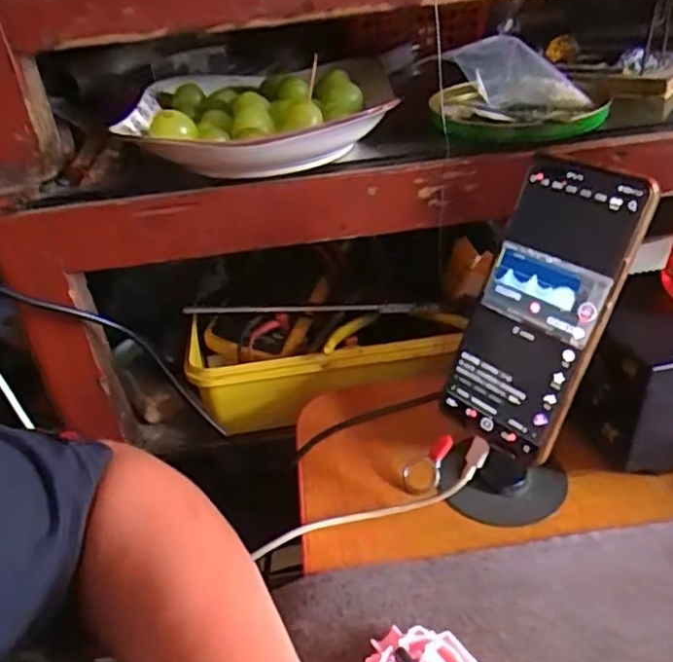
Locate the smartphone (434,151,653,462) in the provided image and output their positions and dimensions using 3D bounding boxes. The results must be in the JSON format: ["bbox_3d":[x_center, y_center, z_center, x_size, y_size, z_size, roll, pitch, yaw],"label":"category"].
[{"bbox_3d":[0.113,-0.011,0.374,0.012,0.165,0.073,7,20,-41],"label":"smartphone"}]

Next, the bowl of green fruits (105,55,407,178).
[{"bbox_3d":[-0.053,-0.162,0.490,0.184,0.041,0.221,-5,33,1],"label":"bowl of green fruits"}]

